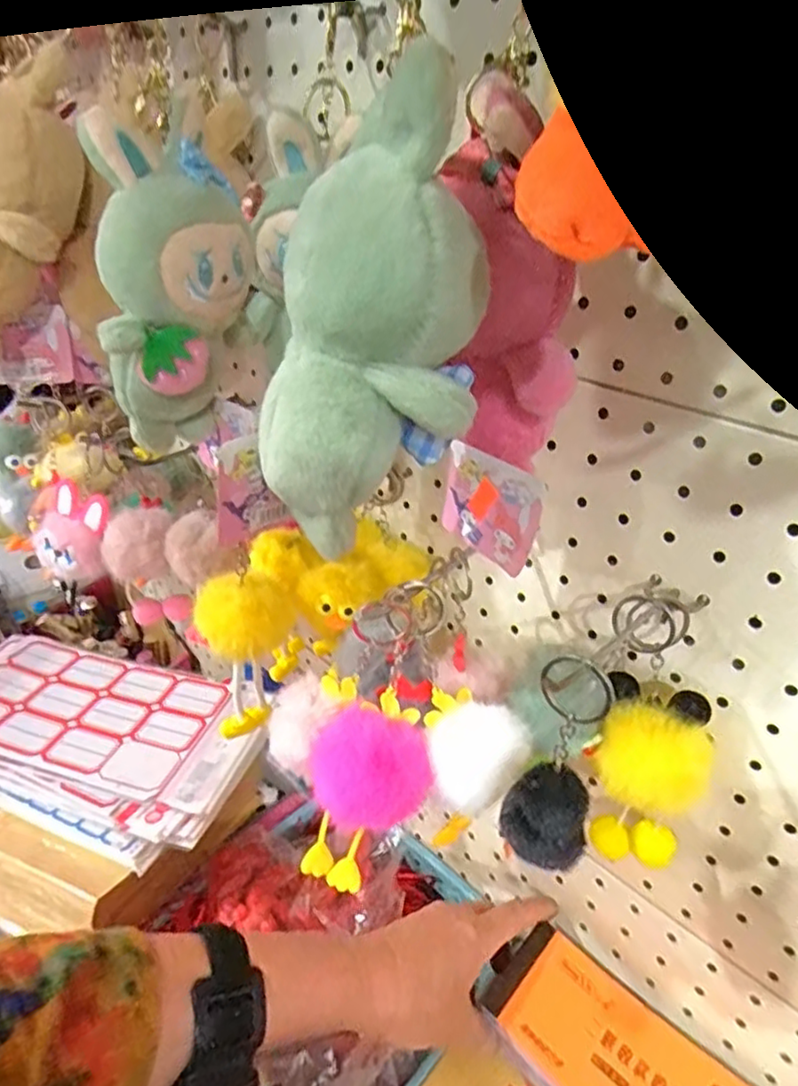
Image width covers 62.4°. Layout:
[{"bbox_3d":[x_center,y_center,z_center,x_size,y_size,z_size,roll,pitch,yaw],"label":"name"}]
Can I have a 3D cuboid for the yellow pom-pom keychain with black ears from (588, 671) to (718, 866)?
[{"bbox_3d":[0.128,0.123,0.347,0.057,0.103,0.054,25,33,30],"label":"yellow pom-pom keychain with black ears"}]

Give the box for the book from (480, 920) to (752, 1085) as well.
[{"bbox_3d":[0.143,0.312,0.391,0.171,0.013,0.079,26,34,31],"label":"book"}]

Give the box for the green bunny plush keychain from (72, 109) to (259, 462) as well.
[{"bbox_3d":[-0.112,-0.117,0.331,0.072,0.149,0.058,-1,29,-13],"label":"green bunny plush keychain"}]

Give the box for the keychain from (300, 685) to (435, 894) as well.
[{"bbox_3d":[-0.014,0.117,0.322,0.061,0.057,0.071,5,28,-3],"label":"keychain"}]

